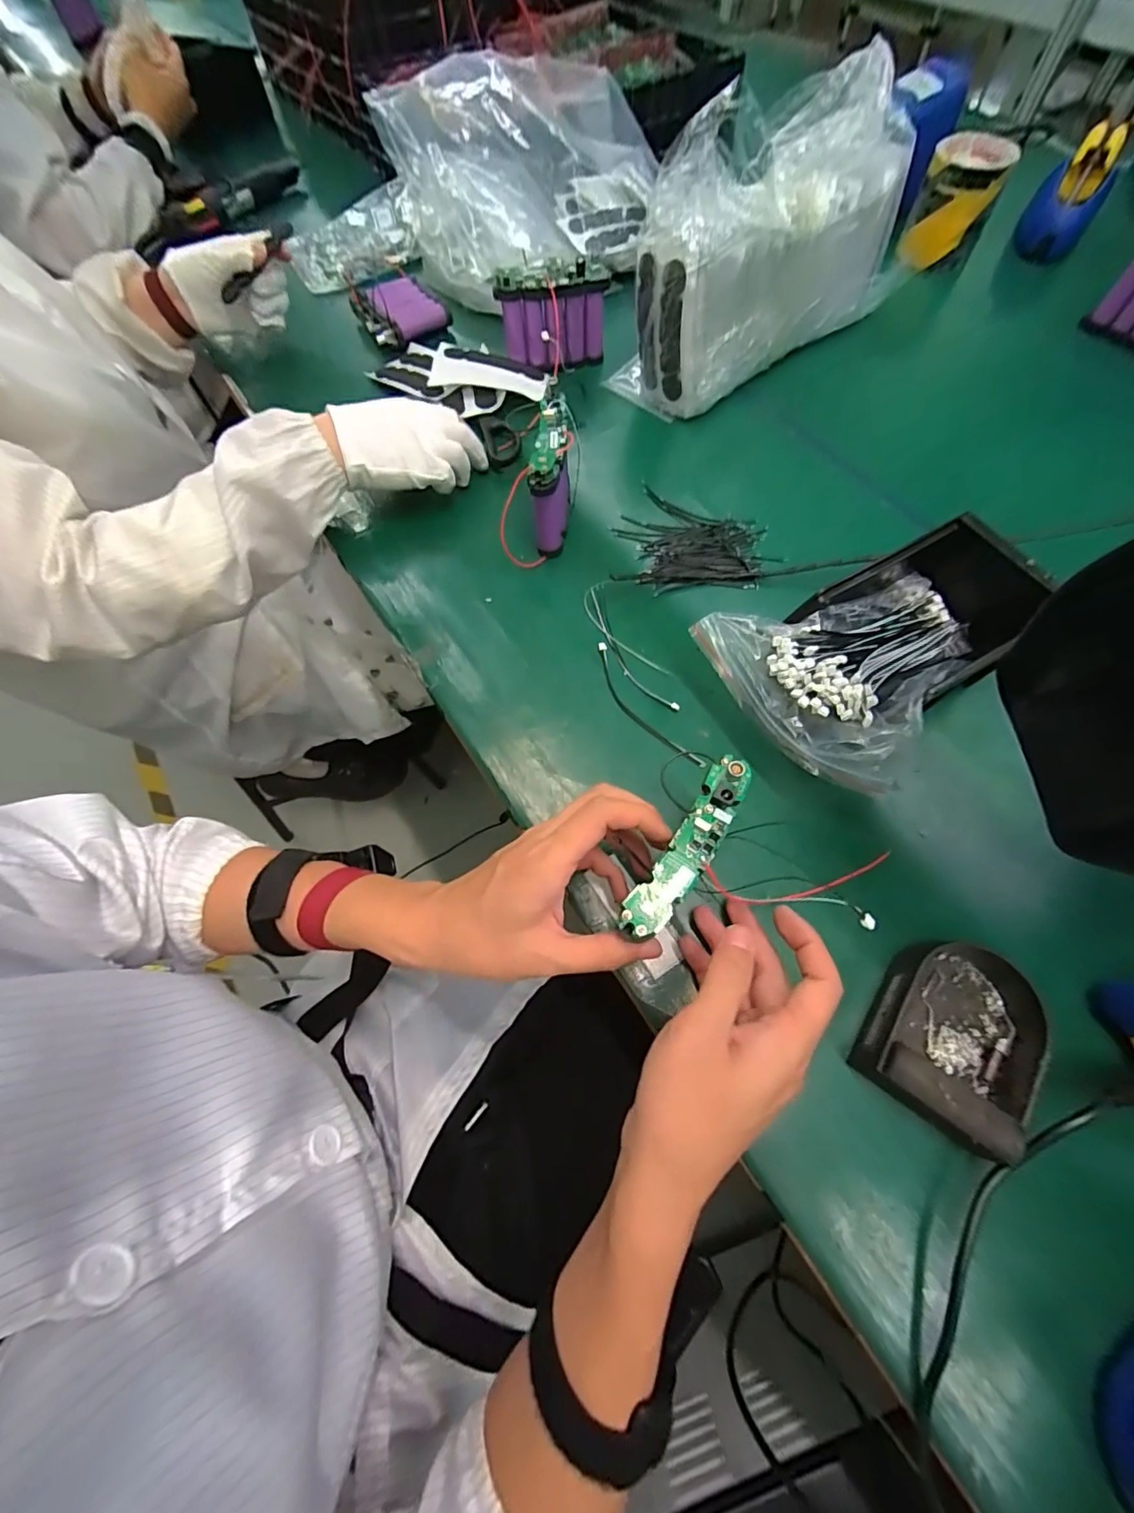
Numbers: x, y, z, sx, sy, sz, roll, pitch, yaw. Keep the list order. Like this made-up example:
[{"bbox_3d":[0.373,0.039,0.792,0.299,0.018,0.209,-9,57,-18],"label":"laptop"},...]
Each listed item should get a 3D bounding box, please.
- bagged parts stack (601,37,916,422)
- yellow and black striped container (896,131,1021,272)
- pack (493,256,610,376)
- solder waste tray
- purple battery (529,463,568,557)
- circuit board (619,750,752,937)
[{"bbox_3d":[0.212,-0.493,0.509,0.306,0.205,0.101,-31,69,-12],"label":"bagged parts stack"},{"bbox_3d":[0.459,-0.654,0.616,0.084,0.101,0.079,28,69,15],"label":"yellow and black striped container"},{"bbox_3d":[-0.015,-0.471,0.550,0.113,0.085,0.034,-5,65,0],"label":"pack"},{"bbox_3d":[0.226,0.158,0.299,0.082,0.040,0.105,33,71,14],"label":"solder waste tray"},{"bbox_3d":[-0.014,-0.214,0.445,0.031,0.082,0.031,0,65,3],"label":"purple battery"},{"bbox_3d":[0.066,0.049,0.275,0.024,0.016,0.111,34,72,12],"label":"circuit board"}]

